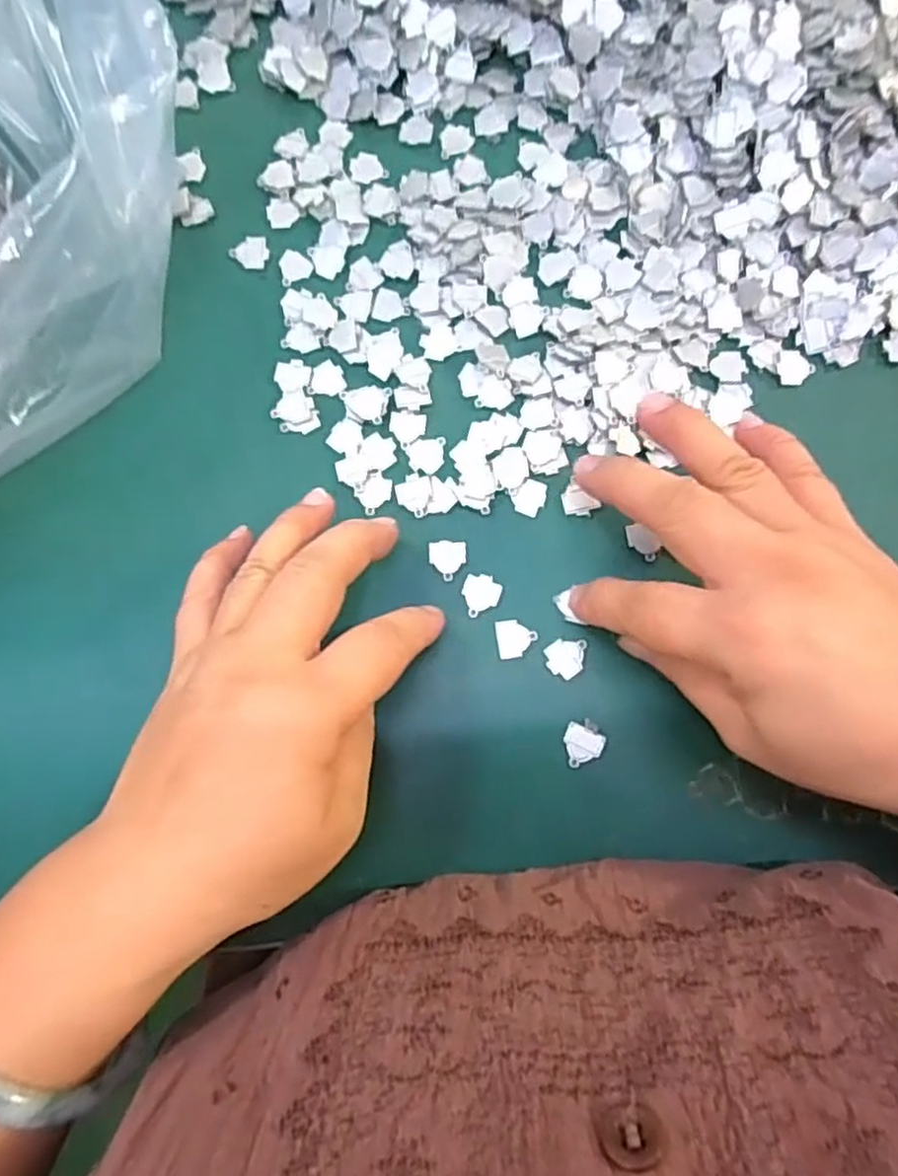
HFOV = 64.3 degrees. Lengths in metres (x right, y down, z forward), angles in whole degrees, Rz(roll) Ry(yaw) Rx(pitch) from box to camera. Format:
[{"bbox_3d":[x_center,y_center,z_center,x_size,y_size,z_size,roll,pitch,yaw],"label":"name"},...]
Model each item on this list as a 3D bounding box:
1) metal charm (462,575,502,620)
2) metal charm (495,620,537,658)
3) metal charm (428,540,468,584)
[{"bbox_3d":[0.012,0.001,0.271,0.015,0.004,0.015,0,81,0],"label":"metal charm"},{"bbox_3d":[0.026,0.019,0.268,0.015,0.004,0.014,-7,81,-1],"label":"metal charm"},{"bbox_3d":[0.000,-0.011,0.274,0.015,0.004,0.016,-7,81,-1],"label":"metal charm"}]

